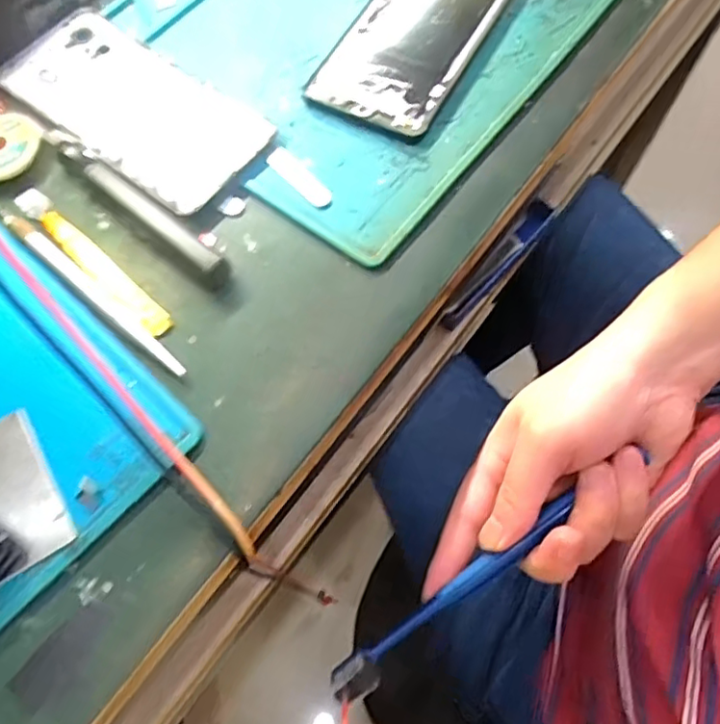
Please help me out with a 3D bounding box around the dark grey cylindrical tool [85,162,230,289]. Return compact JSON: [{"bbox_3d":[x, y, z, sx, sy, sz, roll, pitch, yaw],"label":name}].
[{"bbox_3d":[-0.103,-0.071,0.305,0.100,0.012,0.014,40,70,14],"label":"dark grey cylindrical tool"}]

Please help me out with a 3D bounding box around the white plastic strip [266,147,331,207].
[{"bbox_3d":[-0.032,-0.099,0.319,0.013,0.004,0.045,-42,72,-15],"label":"white plastic strip"}]

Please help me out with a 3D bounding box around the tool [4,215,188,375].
[{"bbox_3d":[-0.131,-0.035,0.294,0.132,0.005,0.009,38,73,16],"label":"tool"}]

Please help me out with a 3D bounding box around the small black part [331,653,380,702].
[{"bbox_3d":[-0.003,0.153,0.291,0.022,0.017,0.017,-32,71,-15],"label":"small black part"}]

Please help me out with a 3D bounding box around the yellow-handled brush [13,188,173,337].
[{"bbox_3d":[-0.138,-0.054,0.306,0.122,0.010,0.015,41,74,17],"label":"yellow-handled brush"}]

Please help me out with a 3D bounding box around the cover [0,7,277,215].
[{"bbox_3d":[-0.128,-0.145,0.337,0.158,0.006,0.076,36,72,15],"label":"cover"}]

